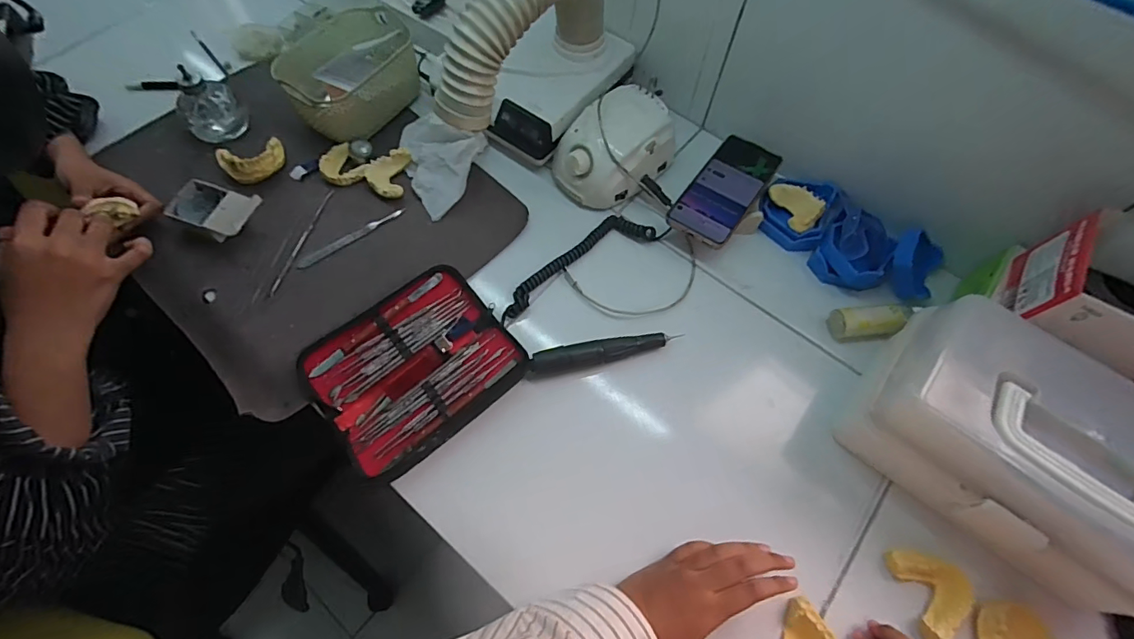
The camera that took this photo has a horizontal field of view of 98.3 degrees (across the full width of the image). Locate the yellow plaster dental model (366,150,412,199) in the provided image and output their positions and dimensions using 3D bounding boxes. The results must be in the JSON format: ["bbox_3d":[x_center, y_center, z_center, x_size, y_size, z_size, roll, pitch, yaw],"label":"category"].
[{"bbox_3d":[-0.228,-0.184,0.621,0.050,0.019,0.070,2,65,-1],"label":"yellow plaster dental model"}]

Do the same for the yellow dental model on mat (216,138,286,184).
[{"bbox_3d":[-0.390,-0.196,0.616,0.071,0.037,0.053,-28,69,-14],"label":"yellow dental model on mat"}]

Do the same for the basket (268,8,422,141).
[{"bbox_3d":[-0.277,-0.315,0.633,0.109,0.096,0.164,25,67,10],"label":"basket"}]

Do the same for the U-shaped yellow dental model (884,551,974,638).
[{"bbox_3d":[0.327,0.240,0.441,0.053,0.028,0.073,-18,65,-9],"label":"U-shaped yellow dental model"}]

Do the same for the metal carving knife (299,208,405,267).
[{"bbox_3d":[-0.259,-0.099,0.592,0.137,0.004,0.014,-34,71,-16],"label":"metal carving knife"}]

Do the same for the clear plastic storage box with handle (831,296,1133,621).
[{"bbox_3d":[0.405,0.114,0.431,0.256,0.126,0.164,34,69,15],"label":"clear plastic storage box with handle"}]

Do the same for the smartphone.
[{"bbox_3d":[0.190,-0.158,0.589,0.075,0.015,0.161,33,68,15],"label":"smartphone"}]

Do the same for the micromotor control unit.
[{"bbox_3d":[0.064,-0.214,0.606,0.151,0.082,0.096,-34,71,-16],"label":"micromotor control unit"}]

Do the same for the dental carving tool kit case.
[{"bbox_3d":[-0.160,0.046,0.515,0.196,0.022,0.172,-38,72,-17],"label":"dental carving tool kit case"}]

